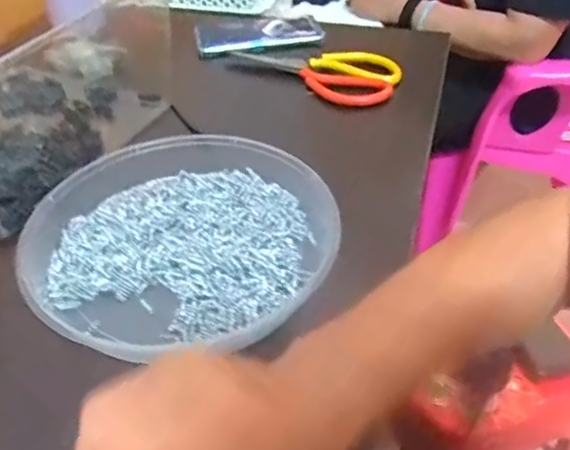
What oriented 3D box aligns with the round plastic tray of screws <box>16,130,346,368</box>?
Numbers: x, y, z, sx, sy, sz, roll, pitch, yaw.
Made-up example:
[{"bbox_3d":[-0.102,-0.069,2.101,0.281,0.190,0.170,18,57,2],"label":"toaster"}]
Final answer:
[{"bbox_3d":[-0.081,0.004,0.456,0.241,0.033,0.224,-12,44,-13],"label":"round plastic tray of screws"}]

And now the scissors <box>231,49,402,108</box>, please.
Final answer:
[{"bbox_3d":[0.026,-0.186,0.674,0.211,0.019,0.094,15,44,16],"label":"scissors"}]

